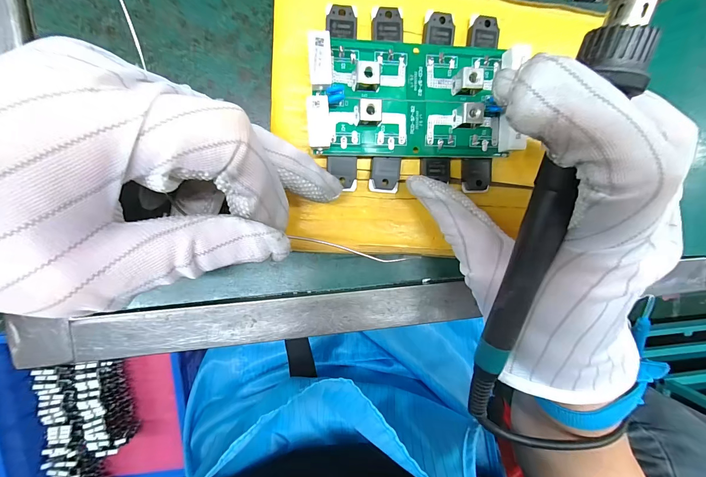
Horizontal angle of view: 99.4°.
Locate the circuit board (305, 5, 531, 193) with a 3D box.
[{"bbox_3d":[0.033,-0.068,0.149,0.107,0.016,0.084,-1,96,-7],"label":"circuit board"}]

